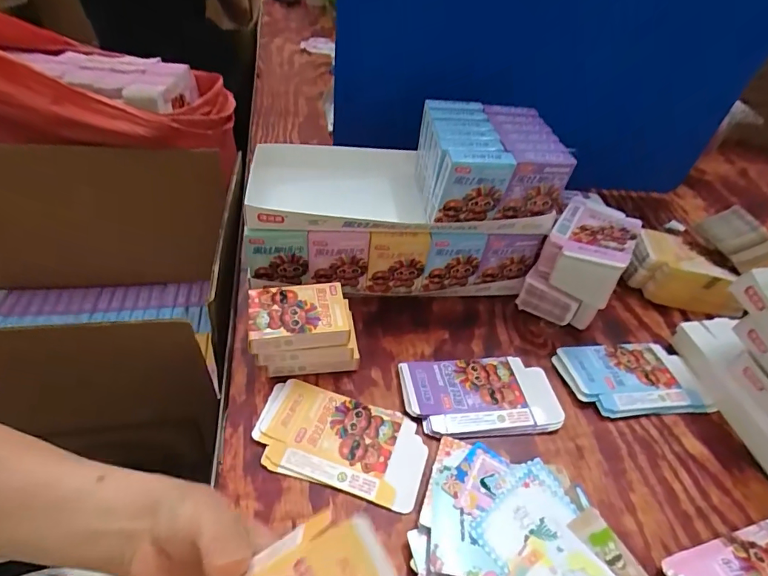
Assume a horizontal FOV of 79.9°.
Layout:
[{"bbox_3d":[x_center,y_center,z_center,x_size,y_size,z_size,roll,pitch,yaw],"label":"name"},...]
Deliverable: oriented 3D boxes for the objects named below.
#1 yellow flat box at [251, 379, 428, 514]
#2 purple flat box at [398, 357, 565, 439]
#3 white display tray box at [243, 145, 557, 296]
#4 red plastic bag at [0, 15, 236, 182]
[{"bbox_3d":[-0.039,0.135,0.414,0.153,0.006,0.087,14,42,10],"label":"yellow flat box"},{"bbox_3d":[0.096,0.107,0.461,0.151,0.007,0.088,-2,42,-9],"label":"purple flat box"},{"bbox_3d":[0.009,-0.081,0.572,0.333,0.131,0.159,0,42,-6],"label":"white display tray box"},{"bbox_3d":[-0.478,-0.320,0.692,0.485,0.162,0.188,4,43,-3],"label":"red plastic bag"}]

